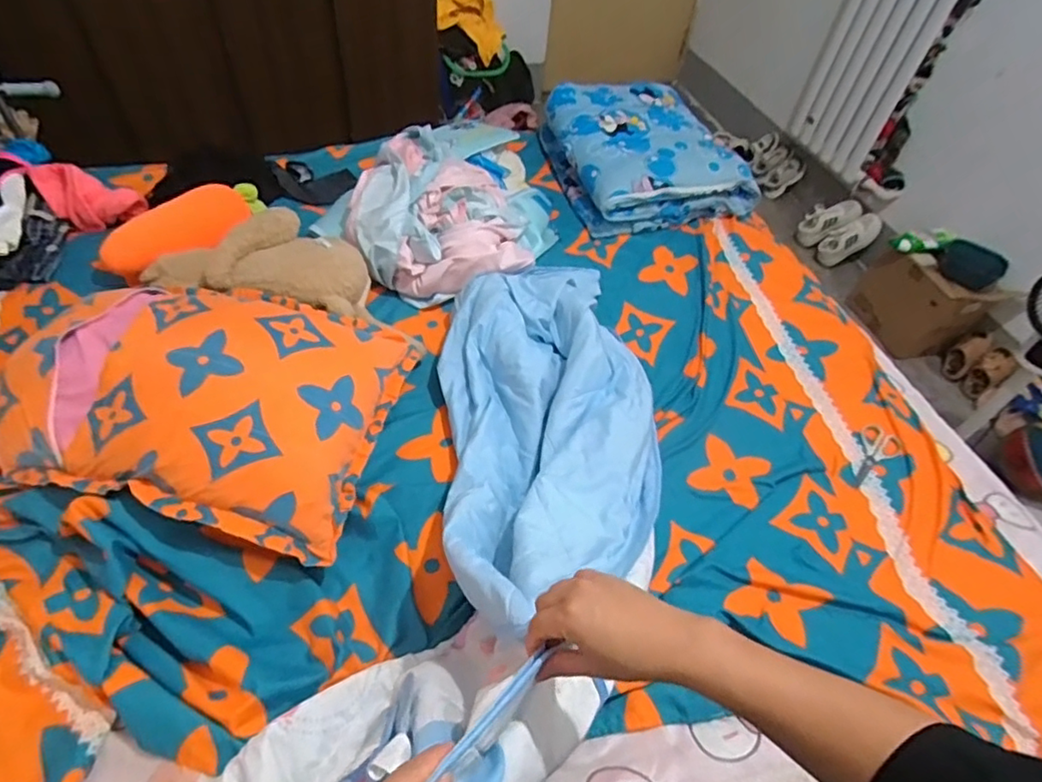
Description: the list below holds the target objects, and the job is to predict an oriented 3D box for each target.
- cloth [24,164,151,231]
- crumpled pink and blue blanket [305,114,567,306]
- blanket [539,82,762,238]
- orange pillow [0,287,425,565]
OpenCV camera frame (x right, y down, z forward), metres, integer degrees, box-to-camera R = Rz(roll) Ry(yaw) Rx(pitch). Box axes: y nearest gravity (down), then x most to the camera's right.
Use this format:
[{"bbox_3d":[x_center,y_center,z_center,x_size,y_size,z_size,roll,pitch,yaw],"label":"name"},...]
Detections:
[{"bbox_3d":[-1.011,-0.446,1.338,0.231,0.103,0.108,11,52,3],"label":"cloth"},{"bbox_3d":[-0.142,-0.480,1.421,0.491,0.167,0.639,34,56,19],"label":"crumpled pink and blue blanket"},{"bbox_3d":[0.351,-0.673,1.627,0.480,0.168,0.509,-12,54,-16],"label":"blanket"},{"bbox_3d":[-0.533,-0.027,0.949,0.614,0.153,0.445,14,52,5],"label":"orange pillow"}]

